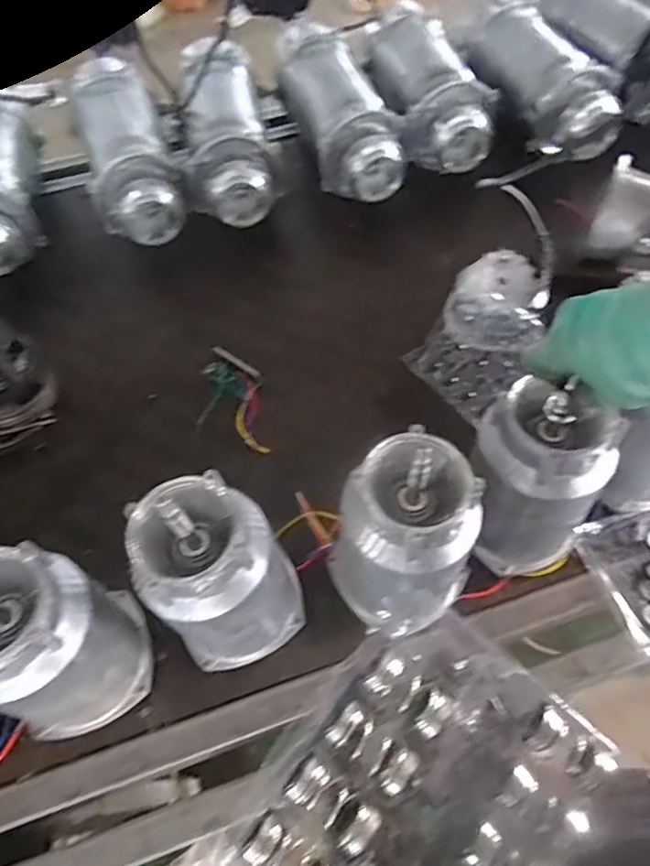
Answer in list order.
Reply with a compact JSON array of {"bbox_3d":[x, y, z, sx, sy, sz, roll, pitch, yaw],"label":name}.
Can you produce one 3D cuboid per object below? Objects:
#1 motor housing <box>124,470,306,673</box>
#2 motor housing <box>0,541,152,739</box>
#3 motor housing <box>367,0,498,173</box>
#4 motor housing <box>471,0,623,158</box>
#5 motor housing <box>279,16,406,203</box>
[{"bbox_3d":[-0.095,0.136,0.533,0.124,0.236,0.115,-19,60,-8],"label":"motor housing"},{"bbox_3d":[-0.239,0.194,0.510,0.104,0.236,0.116,-15,60,-6],"label":"motor housing"},{"bbox_3d":[0.174,-0.595,0.973,0.148,0.113,0.354,-10,59,-3],"label":"motor housing"},{"bbox_3d":[0.356,-0.584,0.947,0.119,0.099,0.316,-17,60,-7],"label":"motor housing"},{"bbox_3d":[0.018,-0.539,0.952,0.135,0.110,0.367,-16,60,-6],"label":"motor housing"}]

